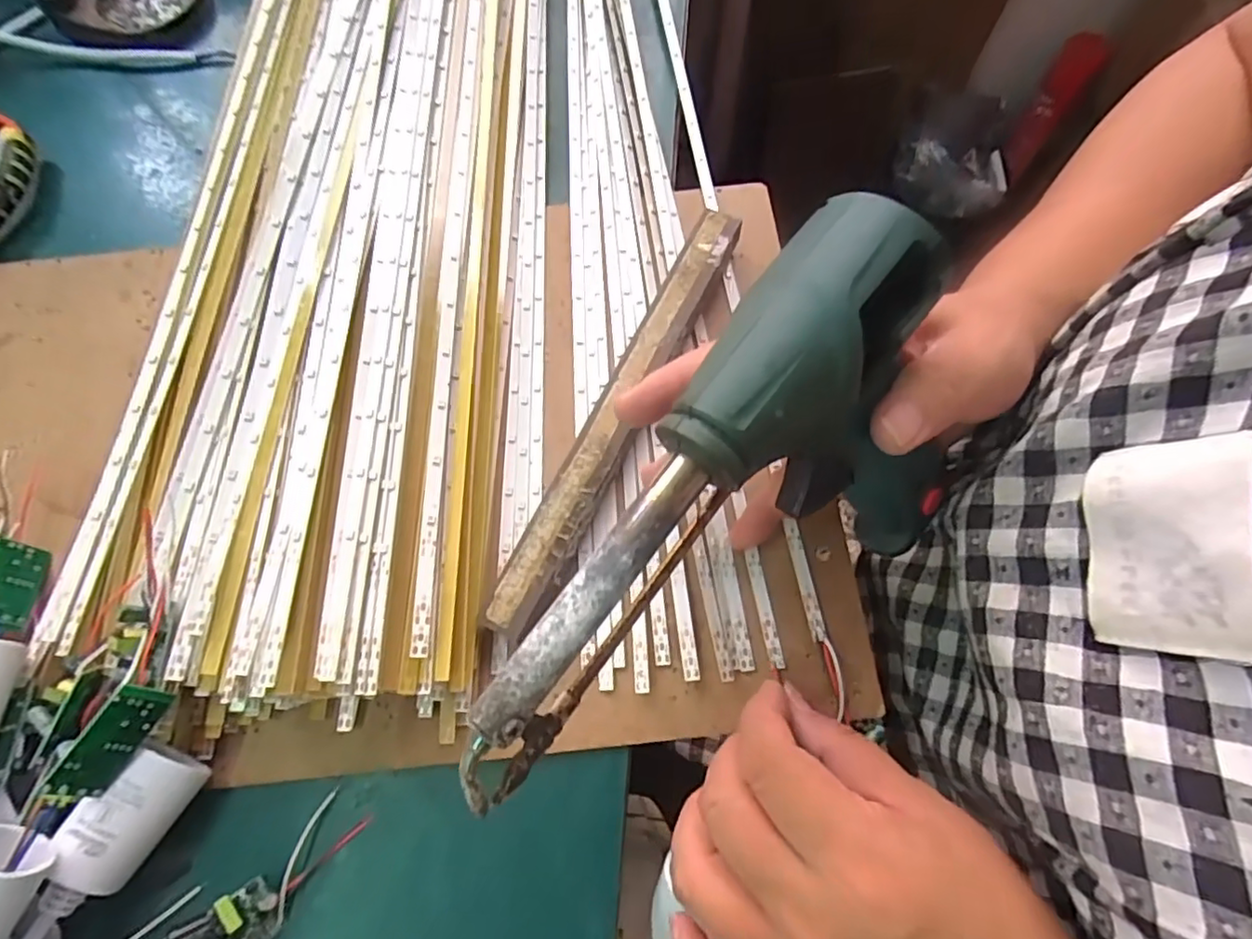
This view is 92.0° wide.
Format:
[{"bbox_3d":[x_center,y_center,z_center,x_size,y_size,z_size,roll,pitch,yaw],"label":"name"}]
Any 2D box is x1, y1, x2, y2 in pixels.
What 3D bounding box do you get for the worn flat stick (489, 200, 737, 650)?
[{"bbox_3d":[0.000,-0.027,0.273,0.020,0.020,0.214,25,74,8],"label":"worn flat stick"}]

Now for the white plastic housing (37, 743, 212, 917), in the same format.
[{"bbox_3d":[-0.181,0.126,0.216,0.028,0.022,0.050,43,55,-19],"label":"white plastic housing"}]

